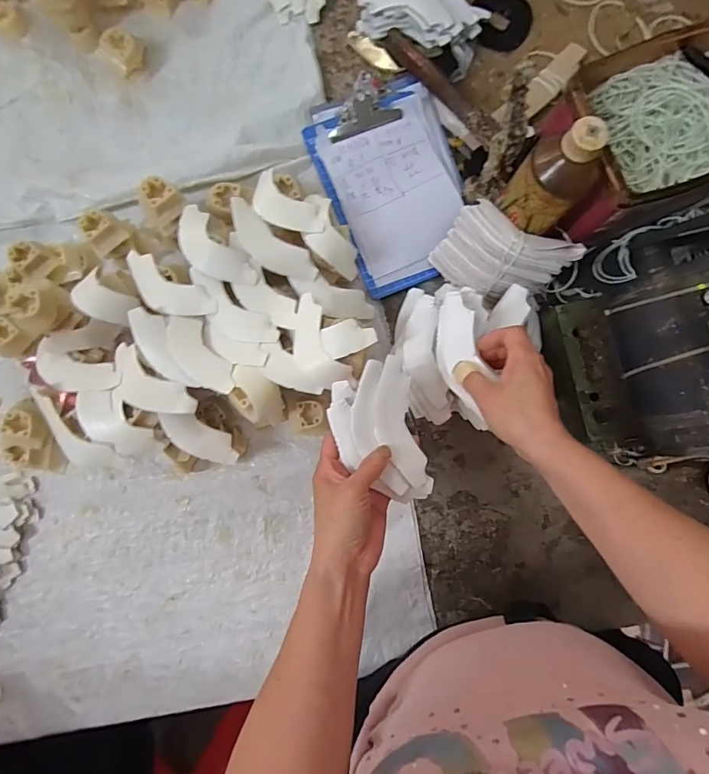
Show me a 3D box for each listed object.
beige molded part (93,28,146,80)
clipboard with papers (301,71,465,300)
[{"bbox_3d":[-0.282,-0.410,0.536,0.048,0.045,0.049,39,86,3],"label":"beige molded part"},{"bbox_3d":[0.048,-0.249,0.527,0.162,0.023,0.252,-21,85,-2],"label":"clipboard with papers"}]

